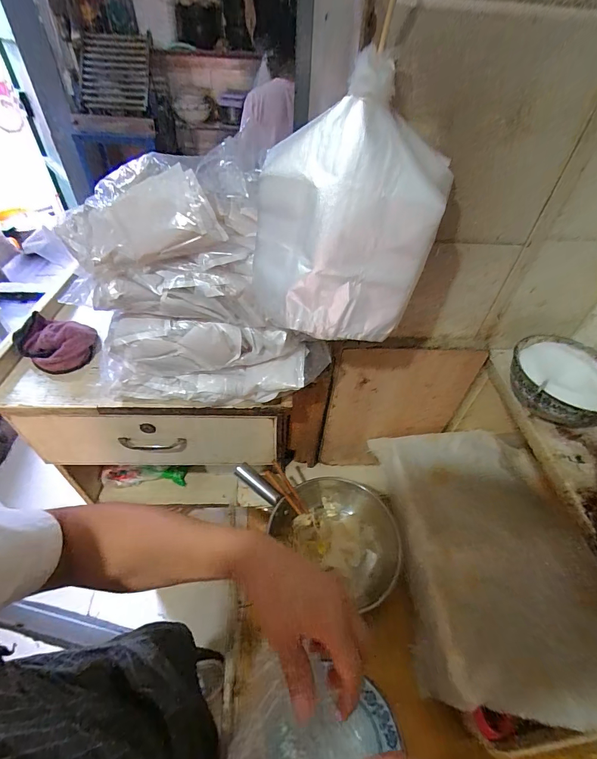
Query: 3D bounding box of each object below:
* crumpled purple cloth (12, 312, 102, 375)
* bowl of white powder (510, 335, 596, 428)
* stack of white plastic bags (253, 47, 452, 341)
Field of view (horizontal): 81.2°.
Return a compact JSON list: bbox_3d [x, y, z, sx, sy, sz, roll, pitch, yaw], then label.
[{"bbox_3d":[-0.443,-0.070,0.633,0.156,0.054,0.108,13,46,9],"label":"crumpled purple cloth"},{"bbox_3d":[0.358,0.010,0.481,0.139,0.068,0.149,30,51,24],"label":"bowl of white powder"},{"bbox_3d":[0.050,-0.167,0.377,0.183,0.222,0.125,-11,47,-14],"label":"stack of white plastic bags"}]

